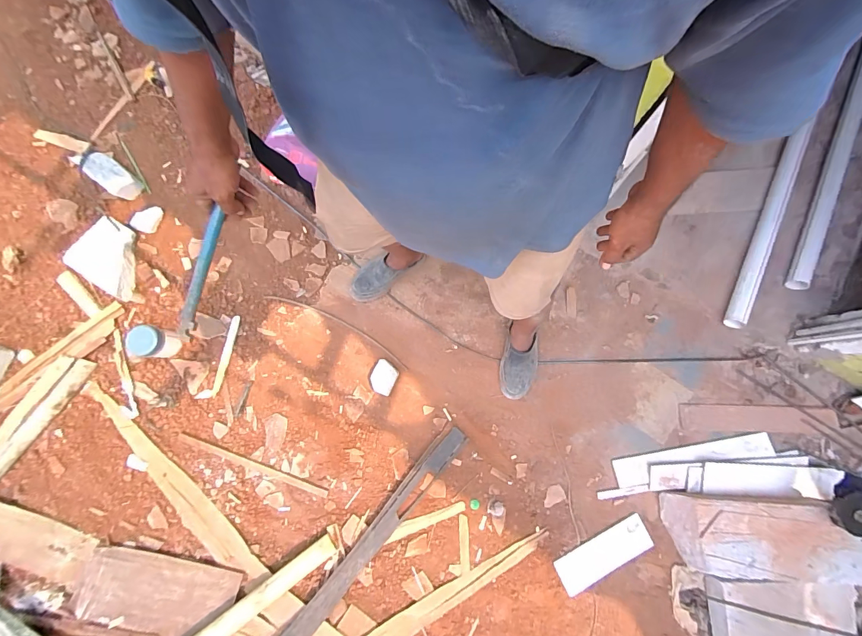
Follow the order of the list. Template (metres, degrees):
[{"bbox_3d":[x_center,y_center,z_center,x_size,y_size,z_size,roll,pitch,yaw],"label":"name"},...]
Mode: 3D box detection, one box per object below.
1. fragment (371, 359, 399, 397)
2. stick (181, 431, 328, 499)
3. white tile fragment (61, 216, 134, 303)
[{"bbox_3d":[-0.148,0.188,1.211,0.074,0.034,0.098,23,79,5],"label":"fragment"},{"bbox_3d":[-0.550,0.449,1.179,0.490,0.009,0.022,19,78,5],"label":"stick"},{"bbox_3d":[-1.030,-0.198,1.249,0.247,0.043,0.203,31,78,5],"label":"white tile fragment"}]

